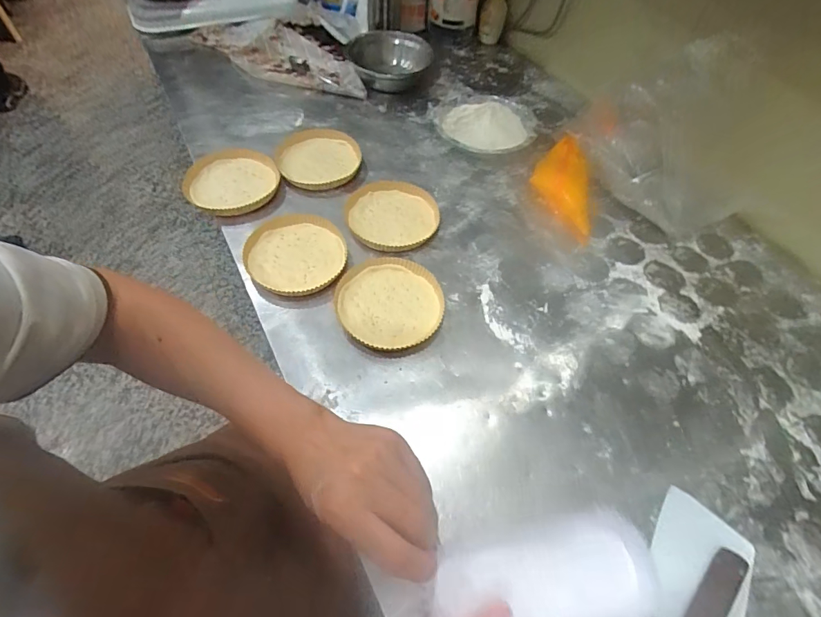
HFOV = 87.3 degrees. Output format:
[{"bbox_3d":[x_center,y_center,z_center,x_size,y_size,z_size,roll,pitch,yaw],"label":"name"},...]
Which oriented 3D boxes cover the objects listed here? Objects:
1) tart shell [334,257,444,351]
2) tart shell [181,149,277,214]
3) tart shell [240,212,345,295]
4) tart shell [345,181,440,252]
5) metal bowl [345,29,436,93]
[{"bbox_3d":[-0.031,-0.009,0.605,0.147,0.018,0.149,2,55,-3],"label":"tart shell"},{"bbox_3d":[-0.296,-0.213,0.712,0.147,0.018,0.148,-15,57,-14],"label":"tart shell"},{"bbox_3d":[-0.173,-0.082,0.638,0.151,0.017,0.148,5,55,-1],"label":"tart shell"},{"bbox_3d":[-0.028,-0.150,0.694,0.147,0.014,0.143,-2,55,-6],"label":"tart shell"},{"bbox_3d":[-0.044,-0.543,0.948,0.176,0.062,0.177,2,55,-3],"label":"metal bowl"}]

